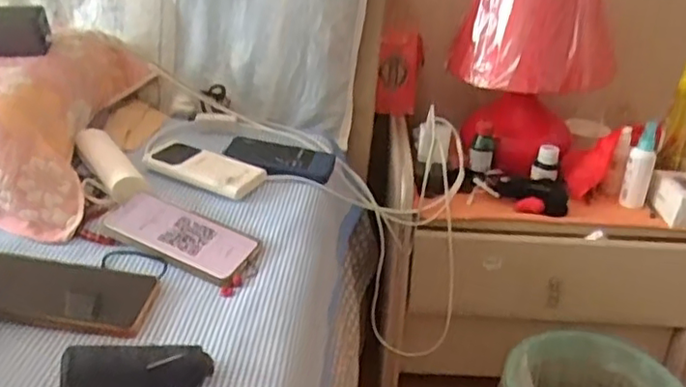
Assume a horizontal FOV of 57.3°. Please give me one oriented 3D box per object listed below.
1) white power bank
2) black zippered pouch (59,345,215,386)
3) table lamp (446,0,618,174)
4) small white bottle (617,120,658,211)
[{"bbox_3d":[-0.179,-0.035,0.790,0.153,0.021,0.062,15,30,20],"label":"white power bank"},{"bbox_3d":[-0.156,0.133,0.479,0.107,0.035,0.027,-4,29,-14],"label":"black zippered pouch"},{"bbox_3d":[0.297,-0.222,1.039,0.218,0.343,0.212,-5,29,-17],"label":"table lamp"},{"bbox_3d":[0.460,-0.038,0.970,0.040,0.132,0.034,19,31,26],"label":"small white bottle"}]

